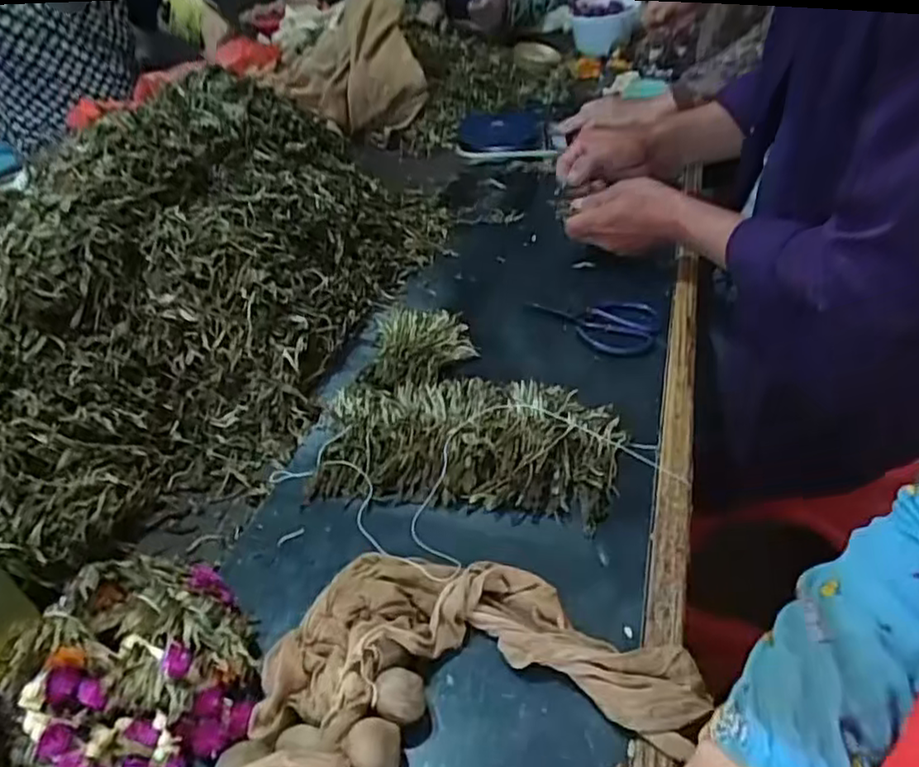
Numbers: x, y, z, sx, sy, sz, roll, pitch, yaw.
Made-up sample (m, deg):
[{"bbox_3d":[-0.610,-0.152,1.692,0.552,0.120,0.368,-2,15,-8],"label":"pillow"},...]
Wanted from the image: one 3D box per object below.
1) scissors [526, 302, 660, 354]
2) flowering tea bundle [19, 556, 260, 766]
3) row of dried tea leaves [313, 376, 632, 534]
[{"bbox_3d":[0.144,-0.063,0.716,0.138,0.018,0.078,4,40,10],"label":"scissors"},{"bbox_3d":[-0.202,0.172,0.421,0.125,0.076,0.148,-25,44,-23],"label":"flowering tea bundle"},{"bbox_3d":[0.004,0.050,0.574,0.262,0.036,0.129,6,41,12],"label":"row of dried tea leaves"}]

